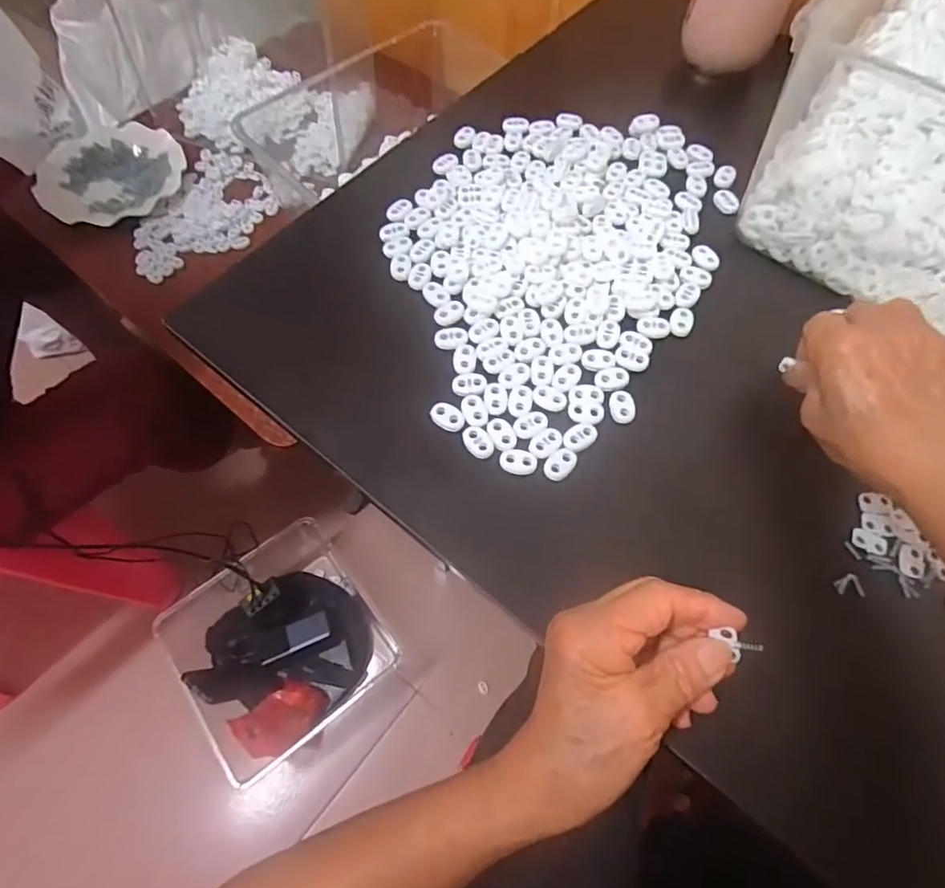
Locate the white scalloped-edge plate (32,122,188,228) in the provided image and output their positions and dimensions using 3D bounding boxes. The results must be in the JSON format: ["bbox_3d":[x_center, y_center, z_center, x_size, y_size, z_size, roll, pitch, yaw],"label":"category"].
[{"bbox_3d":[-0.483,-0.358,0.731,0.182,0.013,0.172,0,65,0],"label":"white scalloped-edge plate"}]

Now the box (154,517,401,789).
[{"bbox_3d":[-0.329,0.337,0.933,0.294,0.139,0.309,-37,70,-16],"label":"box"}]

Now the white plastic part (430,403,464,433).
[{"bbox_3d":[-0.015,-0.018,0.346,0.022,0.004,0.016,23,67,10],"label":"white plastic part"}]

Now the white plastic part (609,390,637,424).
[{"bbox_3d":[0.096,-0.024,0.352,0.016,0.004,0.023,4,65,2],"label":"white plastic part"}]

